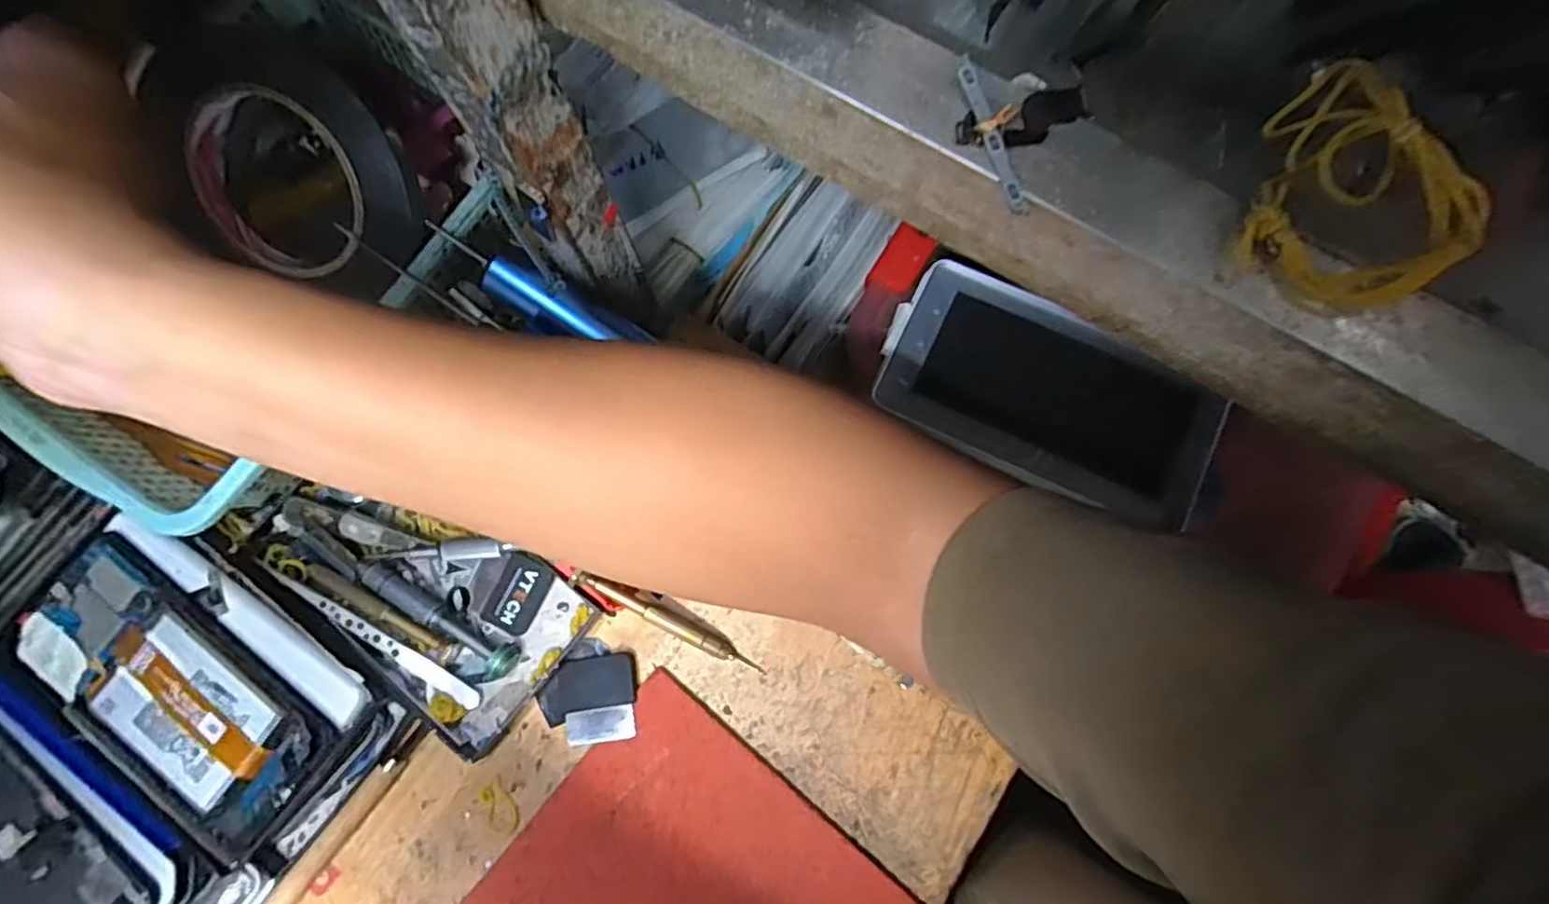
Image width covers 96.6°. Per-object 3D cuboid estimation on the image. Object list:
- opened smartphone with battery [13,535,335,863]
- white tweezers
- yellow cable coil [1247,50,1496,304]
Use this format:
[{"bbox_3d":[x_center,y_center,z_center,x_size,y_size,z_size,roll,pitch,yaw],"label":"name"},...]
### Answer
[{"bbox_3d":[-0.295,0.117,0.336,0.157,0.007,0.078,38,84,5],"label":"opened smartphone with battery"},{"bbox_3d":[-0.209,0.095,0.358,0.128,0.013,0.008,33,80,7],"label":"white tweezers"},{"bbox_3d":[0.125,-0.056,0.152,0.042,0.016,0.048,-36,79,-7],"label":"yellow cable coil"}]

